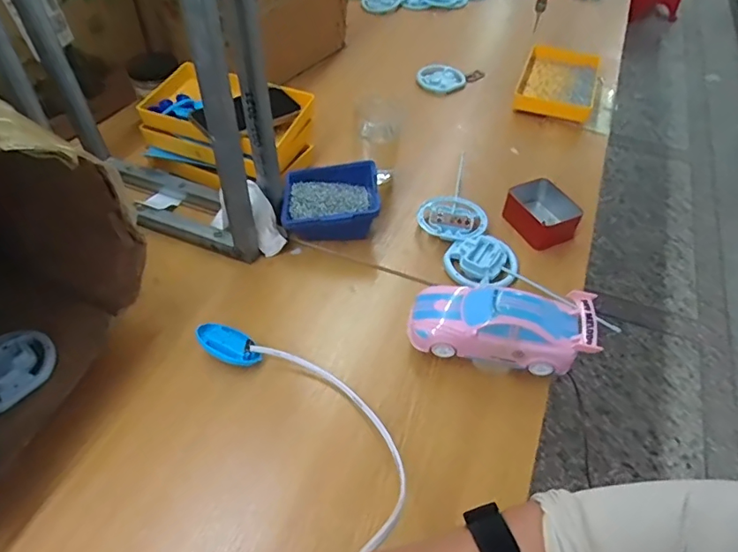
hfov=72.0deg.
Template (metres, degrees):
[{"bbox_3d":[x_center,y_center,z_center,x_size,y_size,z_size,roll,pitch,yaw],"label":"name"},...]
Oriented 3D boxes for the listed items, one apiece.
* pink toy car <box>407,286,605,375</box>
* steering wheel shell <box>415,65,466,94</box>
[{"bbox_3d":[0.146,0.050,0.570,0.196,0.058,0.083,9,51,6],"label":"pink toy car"},{"bbox_3d":[0.136,-0.377,0.968,0.087,0.022,0.061,-5,50,-8],"label":"steering wheel shell"}]

